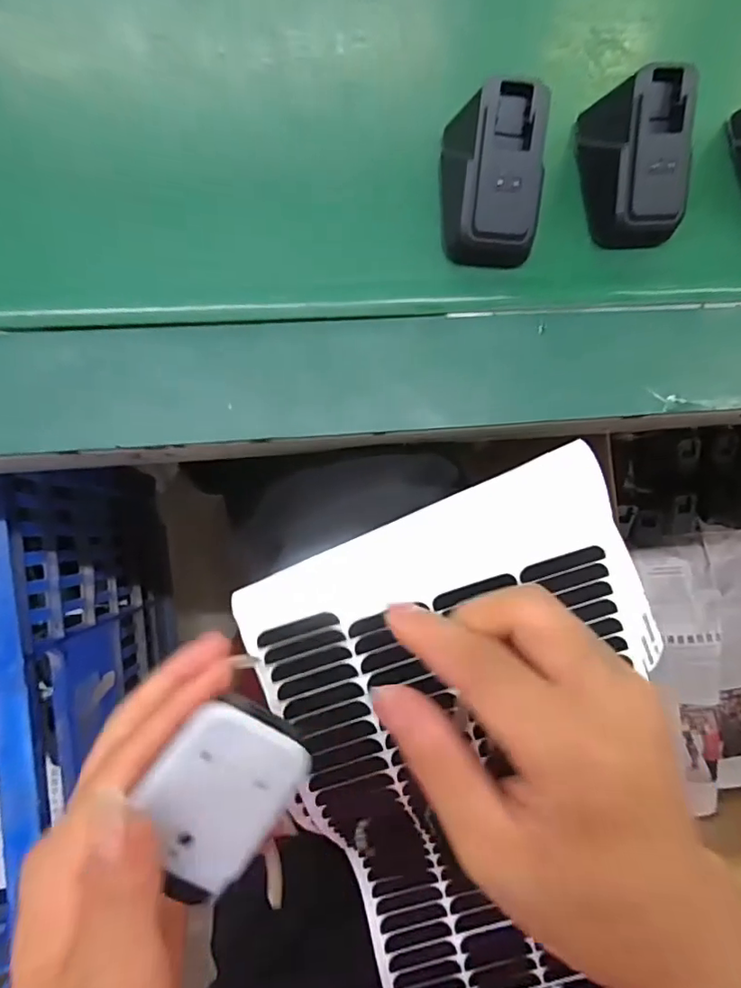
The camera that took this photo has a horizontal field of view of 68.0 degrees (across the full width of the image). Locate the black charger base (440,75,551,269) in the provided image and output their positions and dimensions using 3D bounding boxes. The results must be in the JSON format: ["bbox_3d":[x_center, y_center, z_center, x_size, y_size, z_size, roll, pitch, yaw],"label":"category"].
[{"bbox_3d":[0.053,-0.140,0.244,0.042,0.038,0.062,-2,85,-6],"label":"black charger base"}]

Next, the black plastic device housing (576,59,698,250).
[{"bbox_3d":[0.123,-0.153,0.251,0.042,0.036,0.062,-10,86,-7],"label":"black plastic device housing"}]

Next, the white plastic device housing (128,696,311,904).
[{"bbox_3d":[-0.051,0.102,0.184,0.043,0.018,0.066,34,83,-2],"label":"white plastic device housing"}]

